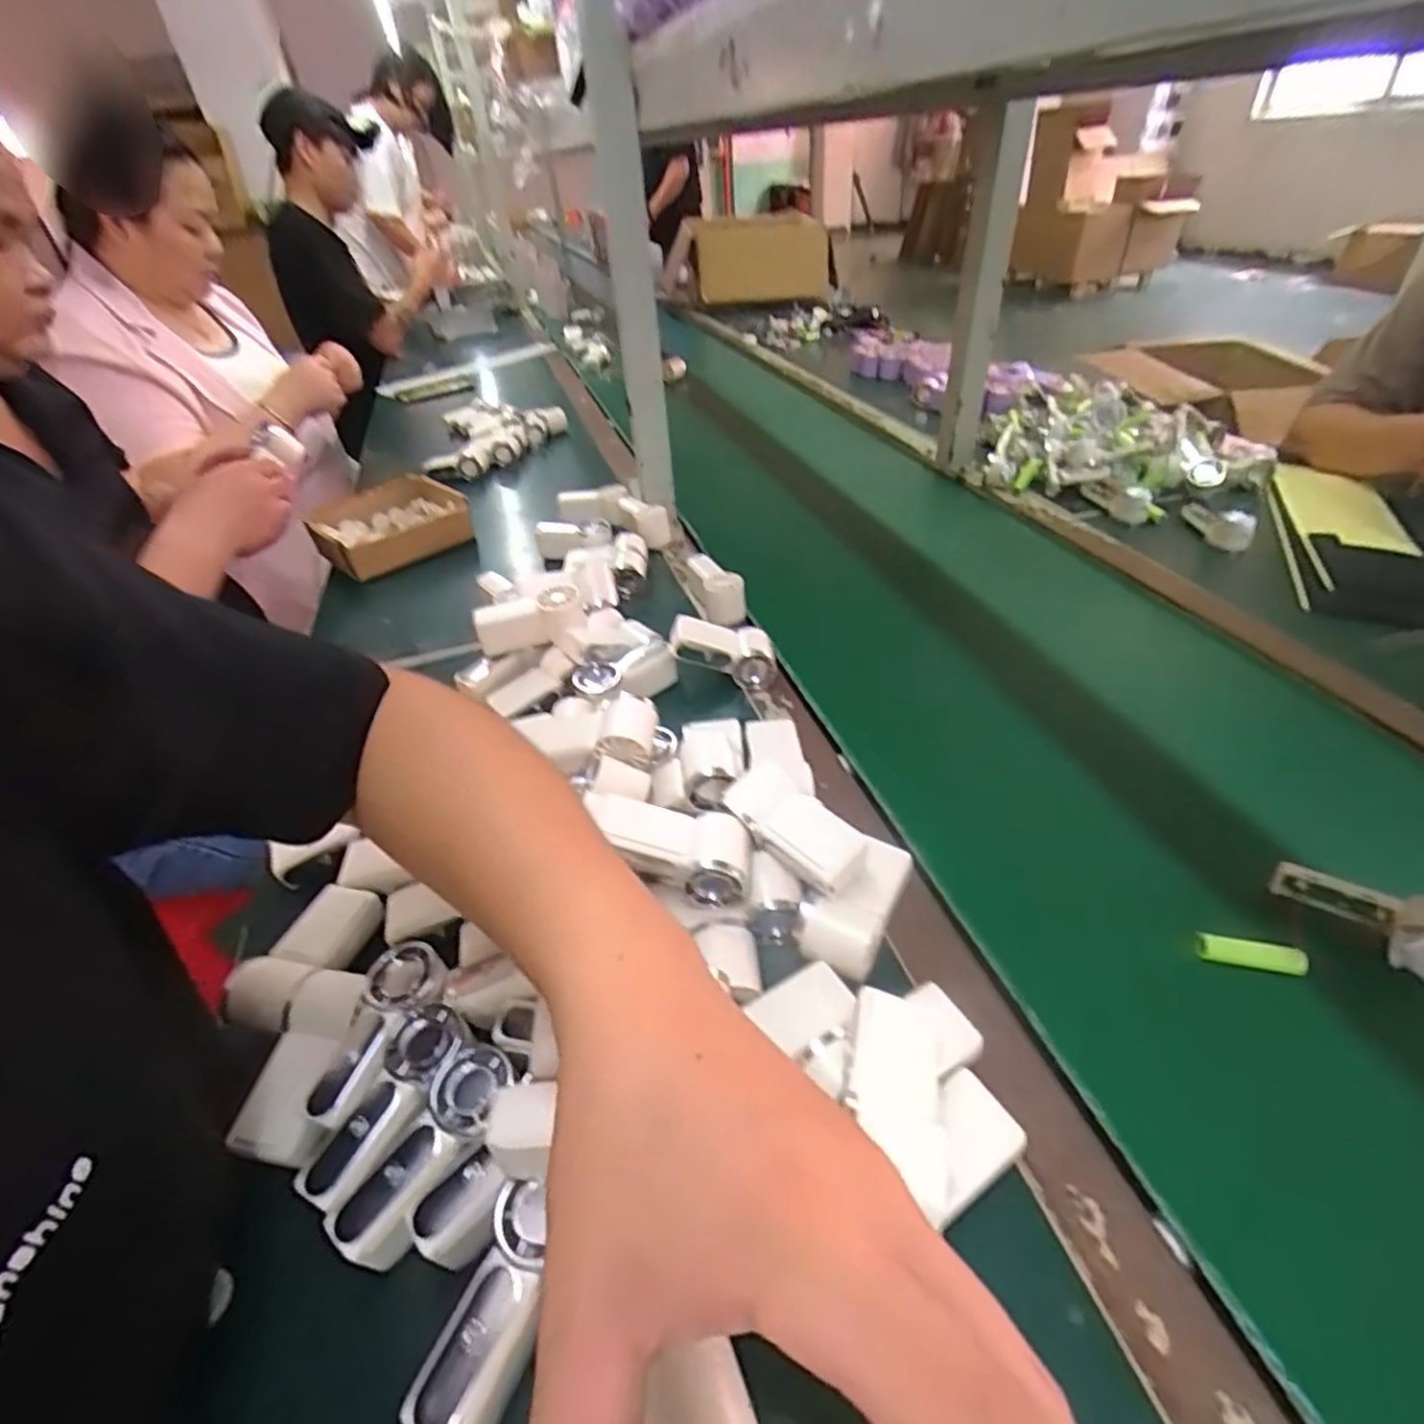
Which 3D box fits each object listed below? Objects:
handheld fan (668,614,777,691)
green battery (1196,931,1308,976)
[{"bbox_3d":[0.012,-0.057,0.610,0.097,0.029,0.044,21,43,-4],"label":"handheld fan"},{"bbox_3d":[0.312,0.140,0.396,0.053,0.014,0.011,8,43,16],"label":"green battery"}]

